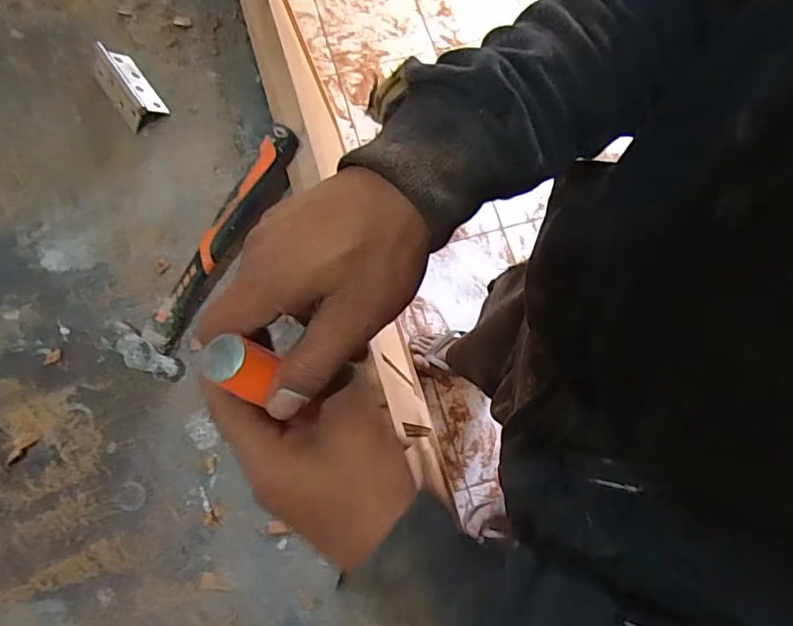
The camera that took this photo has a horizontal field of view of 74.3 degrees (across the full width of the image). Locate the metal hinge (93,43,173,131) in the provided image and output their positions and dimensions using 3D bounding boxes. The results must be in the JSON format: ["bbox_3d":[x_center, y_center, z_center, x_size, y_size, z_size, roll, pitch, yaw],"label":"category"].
[{"bbox_3d":[-0.314,-0.265,0.610,0.046,0.031,0.106,-36,78,-10],"label":"metal hinge"}]

